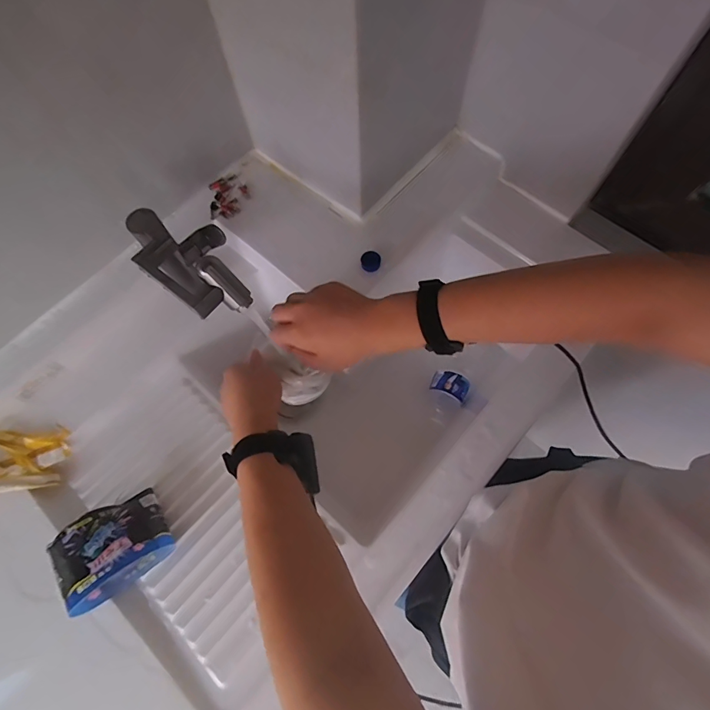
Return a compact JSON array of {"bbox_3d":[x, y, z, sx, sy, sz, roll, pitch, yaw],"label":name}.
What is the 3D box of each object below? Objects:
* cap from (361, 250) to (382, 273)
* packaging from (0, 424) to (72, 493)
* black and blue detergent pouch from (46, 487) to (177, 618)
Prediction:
[{"bbox_3d":[0.023,-0.136,0.624,0.029,0.013,0.029,-1,69,2],"label":"cap"},{"bbox_3d":[-0.486,0.149,0.597,0.157,0.029,0.082,-8,69,-1],"label":"packaging"},{"bbox_3d":[-0.301,0.237,0.530,0.121,0.059,0.092,-35,71,-11],"label":"black and blue detergent pouch"}]

